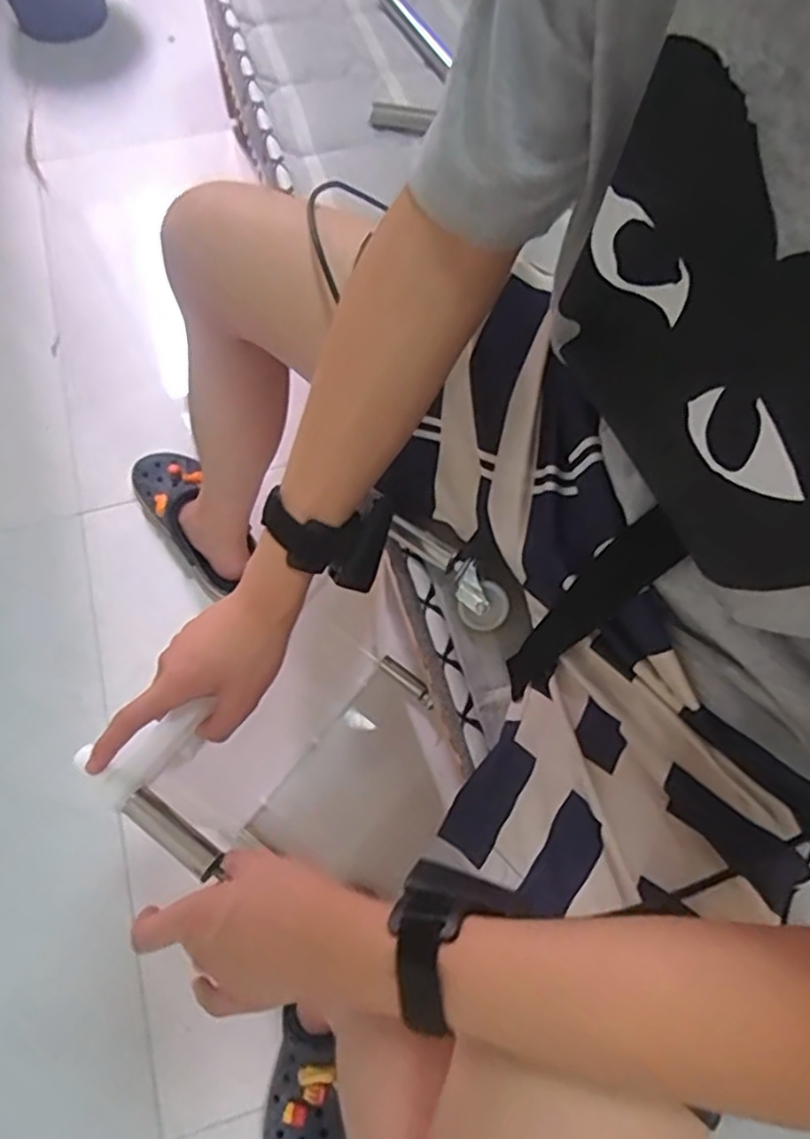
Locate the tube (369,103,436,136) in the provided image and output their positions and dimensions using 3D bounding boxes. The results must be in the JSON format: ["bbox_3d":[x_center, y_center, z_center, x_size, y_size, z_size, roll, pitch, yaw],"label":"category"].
[{"bbox_3d":[-0.007,-0.478,0.747,0.069,0.016,0.021,13,66,3],"label":"tube"}]

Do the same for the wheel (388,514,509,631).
[{"bbox_3d":[0.032,0.000,0.546,0.112,0.028,0.031,42,71,15],"label":"wheel"}]

